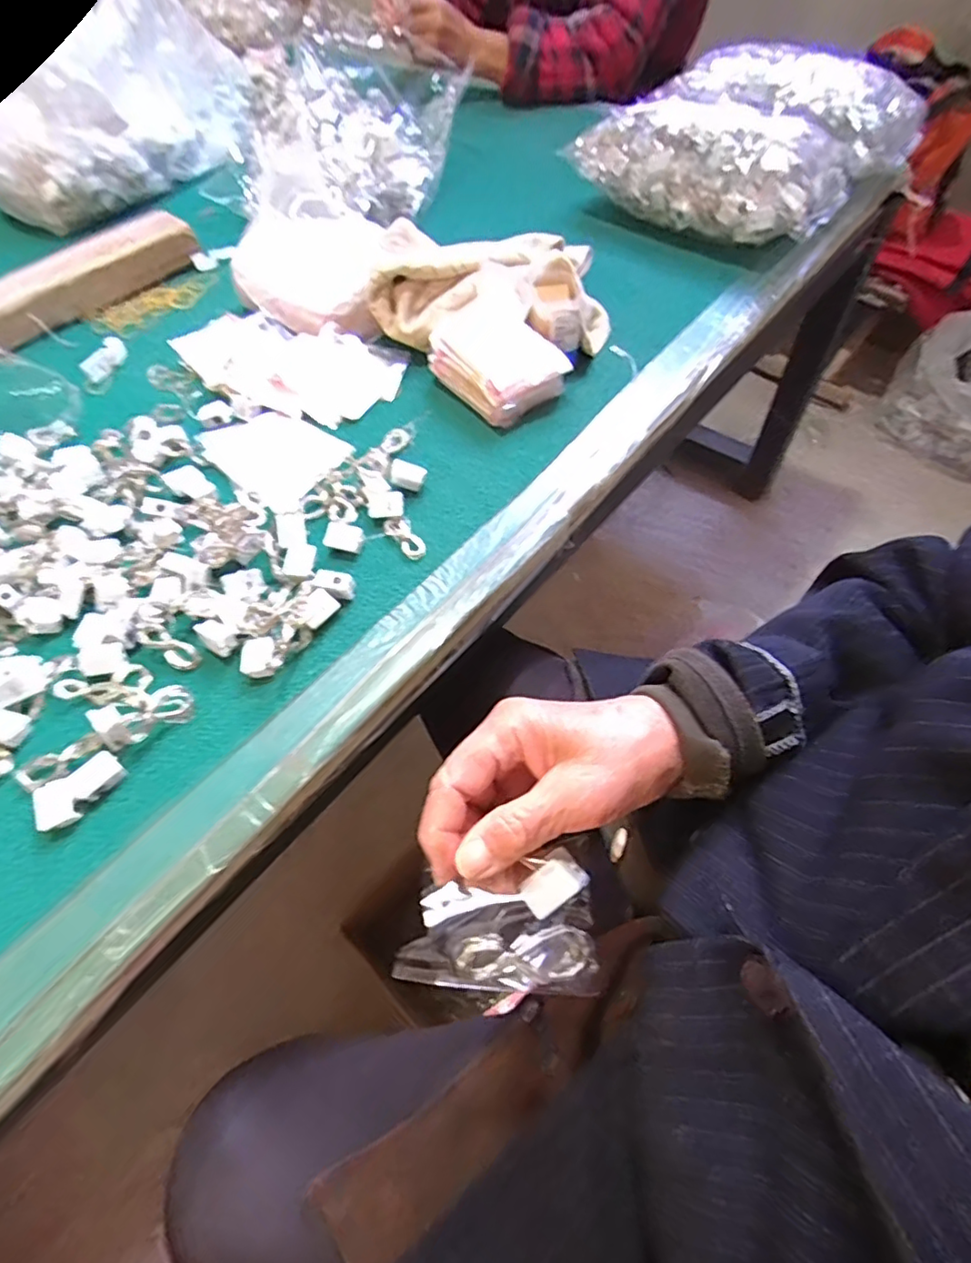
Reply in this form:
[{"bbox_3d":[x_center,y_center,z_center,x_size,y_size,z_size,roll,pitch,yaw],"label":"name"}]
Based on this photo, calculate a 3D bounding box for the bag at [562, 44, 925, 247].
[{"bbox_3d":[0.303,-0.580,0.688,0.274,0.099,0.292,-39,63,-20],"label":"bag"}]

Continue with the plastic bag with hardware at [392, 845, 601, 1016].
[{"bbox_3d":[0.006,0.132,0.254,0.083,0.020,0.056,-9,82,-13],"label":"plastic bag with hardware"}]

